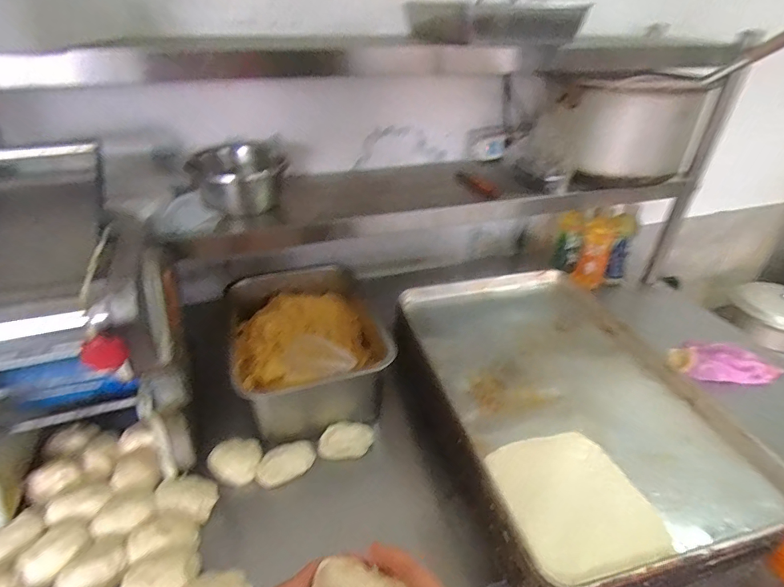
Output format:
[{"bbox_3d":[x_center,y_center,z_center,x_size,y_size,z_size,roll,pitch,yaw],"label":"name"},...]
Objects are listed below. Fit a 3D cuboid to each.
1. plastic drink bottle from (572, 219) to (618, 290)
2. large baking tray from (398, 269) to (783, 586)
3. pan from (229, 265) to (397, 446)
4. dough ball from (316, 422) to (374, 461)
[{"bbox_3d":[0.529,-0.106,1.168,0.076,0.183,0.054,14,35,20],"label":"plastic drink bottle"},{"bbox_3d":[0.276,0.161,0.775,0.428,0.067,0.625,-6,33,-11],"label":"large baking tray"},{"bbox_3d":[-0.163,0.079,0.852,0.253,0.156,0.368,-10,34,-16],"label":"pan"},{"bbox_3d":[-0.076,0.244,0.746,0.094,0.038,0.045,-6,33,-11],"label":"dough ball"}]

